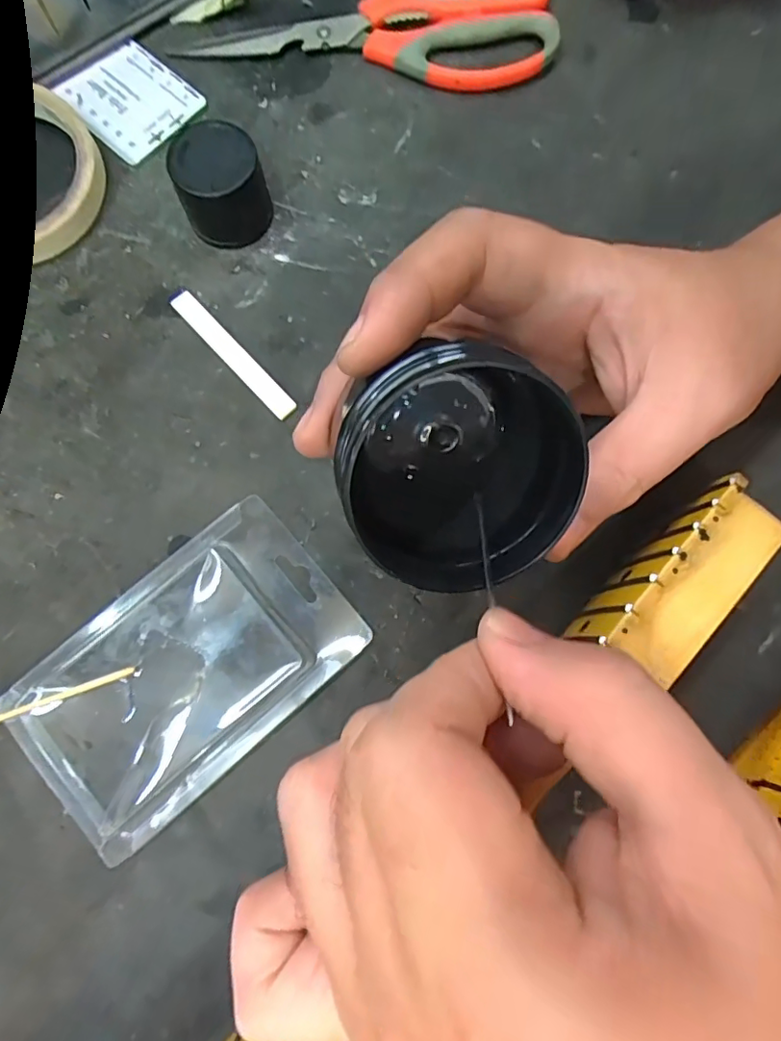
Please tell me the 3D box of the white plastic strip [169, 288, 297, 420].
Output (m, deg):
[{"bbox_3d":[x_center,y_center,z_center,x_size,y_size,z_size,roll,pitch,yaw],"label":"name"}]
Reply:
[{"bbox_3d":[-0.075,-0.080,0.256,0.011,0.004,0.082,-43,82,-8],"label":"white plastic strip"}]

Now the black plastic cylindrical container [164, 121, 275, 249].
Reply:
[{"bbox_3d":[-0.080,-0.158,0.256,0.040,0.034,0.037,0,79,-1],"label":"black plastic cylindrical container"}]

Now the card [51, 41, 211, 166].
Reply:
[{"bbox_3d":[-0.139,-0.224,0.284,0.063,0.004,0.053,43,82,7],"label":"card"}]

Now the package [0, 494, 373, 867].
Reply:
[{"bbox_3d":[-0.084,0.062,0.222,0.136,0.018,0.085,-41,82,-8],"label":"package"}]

